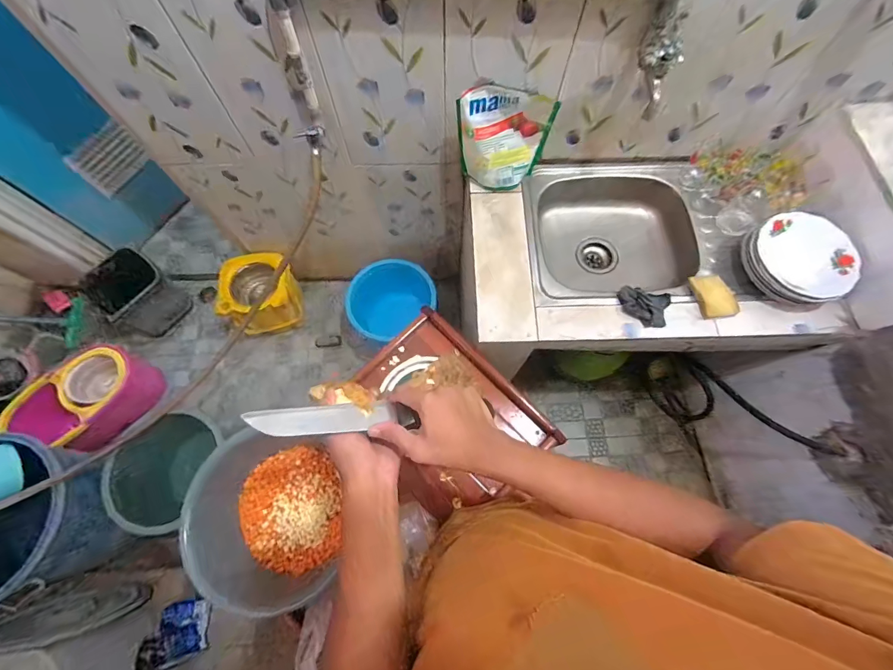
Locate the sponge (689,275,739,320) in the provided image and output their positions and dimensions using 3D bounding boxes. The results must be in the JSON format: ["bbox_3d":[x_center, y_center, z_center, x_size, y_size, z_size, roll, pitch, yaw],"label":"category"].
[{"bbox_3d":[0.592,-0.088,0.842,0.062,0.052,0.104,-16,72,-6],"label":"sponge"}]

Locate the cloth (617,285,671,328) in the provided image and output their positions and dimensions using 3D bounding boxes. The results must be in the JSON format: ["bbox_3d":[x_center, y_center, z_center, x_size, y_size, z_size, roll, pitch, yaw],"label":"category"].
[{"bbox_3d":[0.440,-0.066,0.846,0.118,0.020,0.082,13,71,4],"label":"cloth"}]

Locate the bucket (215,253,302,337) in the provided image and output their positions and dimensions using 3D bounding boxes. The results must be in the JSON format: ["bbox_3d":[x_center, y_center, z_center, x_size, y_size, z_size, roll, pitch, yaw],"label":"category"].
[{"bbox_3d":[-0.684,-0.153,1.406,0.244,0.248,0.224,-19,72,-7],"label":"bucket"}]

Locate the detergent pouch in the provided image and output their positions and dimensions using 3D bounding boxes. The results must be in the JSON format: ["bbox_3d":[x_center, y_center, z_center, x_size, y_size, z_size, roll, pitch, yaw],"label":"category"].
[{"bbox_3d":[0.128,-0.433,0.849,0.197,0.222,0.075,-9,71,-3],"label":"detergent pouch"}]

